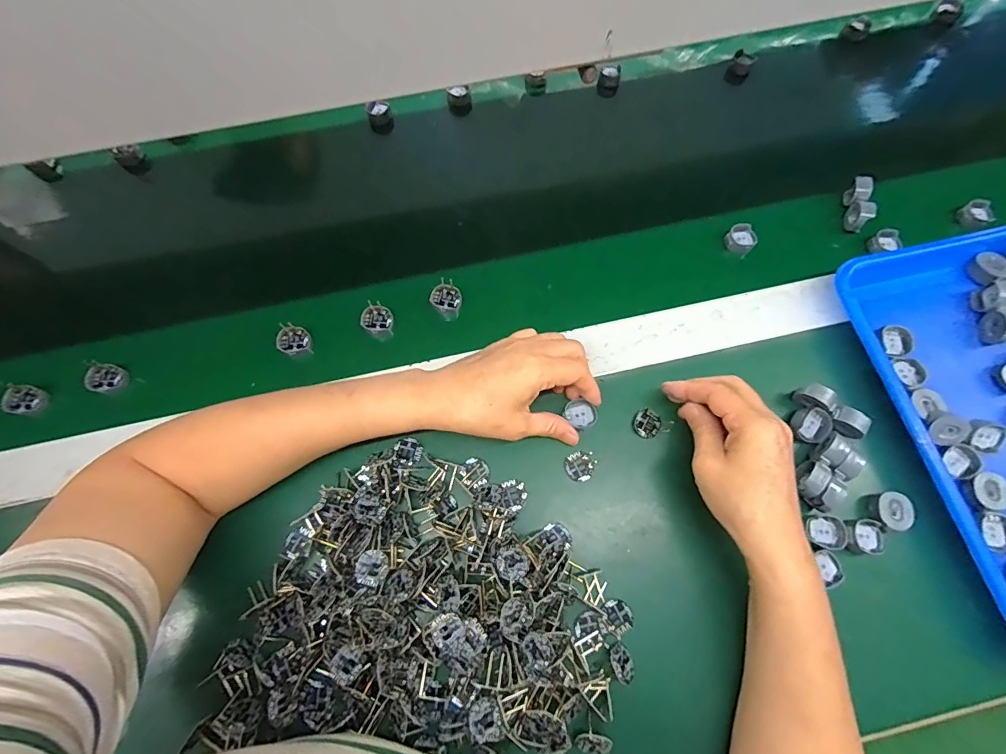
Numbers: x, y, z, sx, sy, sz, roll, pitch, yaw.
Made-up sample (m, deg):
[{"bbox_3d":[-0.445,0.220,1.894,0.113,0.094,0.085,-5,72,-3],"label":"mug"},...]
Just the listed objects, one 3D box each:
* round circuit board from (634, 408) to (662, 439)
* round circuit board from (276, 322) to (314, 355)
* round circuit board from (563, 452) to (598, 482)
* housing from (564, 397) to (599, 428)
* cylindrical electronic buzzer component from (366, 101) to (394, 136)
[{"bbox_3d":[0.121,0.039,0.375,0.021,0.004,0.024,32,75,12],"label":"round circuit board"},{"bbox_3d":[-0.193,-0.035,0.410,0.028,0.007,0.028,0,90,-12],"label":"round circuit board"},{"bbox_3d":[0.064,0.073,0.369,0.024,0.004,0.026,-1,71,2],"label":"round circuit board"},{"bbox_3d":[0.066,0.031,0.375,0.026,0.007,0.021,33,75,12],"label":"housing"},{"bbox_3d":[-0.138,-0.294,0.505,0.025,0.024,0.026,-1,71,2],"label":"cylindrical electronic buzzer component"}]

